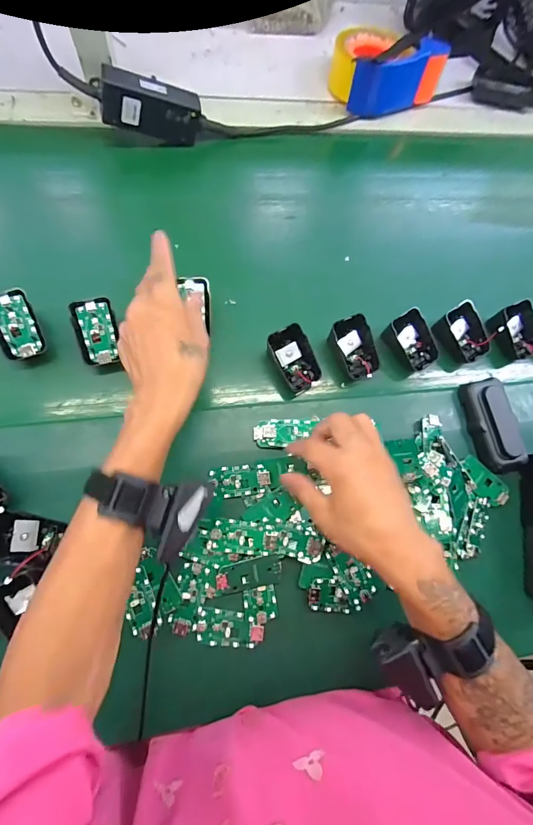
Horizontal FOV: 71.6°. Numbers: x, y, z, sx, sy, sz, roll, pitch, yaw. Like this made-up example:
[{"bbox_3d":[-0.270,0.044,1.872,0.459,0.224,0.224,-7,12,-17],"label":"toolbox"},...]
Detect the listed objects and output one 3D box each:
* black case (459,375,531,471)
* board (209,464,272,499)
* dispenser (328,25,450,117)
[{"bbox_3d":[0.263,0.015,0.429,0.049,0.027,0.107,-9,77,-4],"label":"black case"},{"bbox_3d":[-0.026,0.070,0.381,0.061,0.008,0.032,-7,77,-3],"label":"board"},{"bbox_3d":[0.167,-0.499,0.532,0.141,0.062,0.108,-19,78,-6],"label":"dispenser"}]

